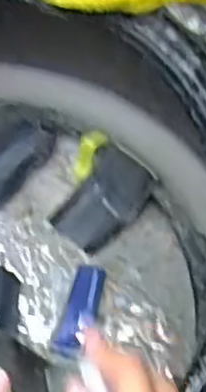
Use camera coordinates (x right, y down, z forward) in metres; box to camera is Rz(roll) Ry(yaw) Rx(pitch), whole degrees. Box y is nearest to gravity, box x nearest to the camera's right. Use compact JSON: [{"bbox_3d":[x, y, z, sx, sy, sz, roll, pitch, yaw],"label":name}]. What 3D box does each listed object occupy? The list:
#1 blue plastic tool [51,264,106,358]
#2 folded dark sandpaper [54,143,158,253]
[{"bbox_3d":[-0.023,0.119,0.740,0.031,0.028,0.097,14,58,9],"label":"blue plastic tool"},{"bbox_3d":[-0.002,0.000,0.790,0.081,0.052,0.106,38,65,22],"label":"folded dark sandpaper"}]

